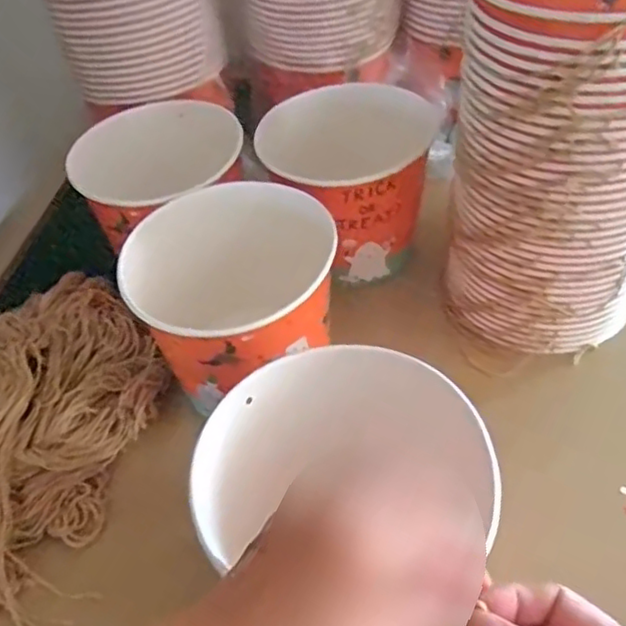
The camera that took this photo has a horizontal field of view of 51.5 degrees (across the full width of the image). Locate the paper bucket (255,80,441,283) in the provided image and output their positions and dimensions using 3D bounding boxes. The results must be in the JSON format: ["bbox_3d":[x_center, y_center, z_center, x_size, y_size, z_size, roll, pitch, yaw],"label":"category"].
[{"bbox_3d":[0.040,-0.124,0.594,0.117,0.166,0.112,-22,47,-14],"label":"paper bucket"}]

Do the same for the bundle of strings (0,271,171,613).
[{"bbox_3d":[-0.234,0.091,0.504,0.184,0.066,0.294,10,47,17],"label":"bundle of strings"}]

